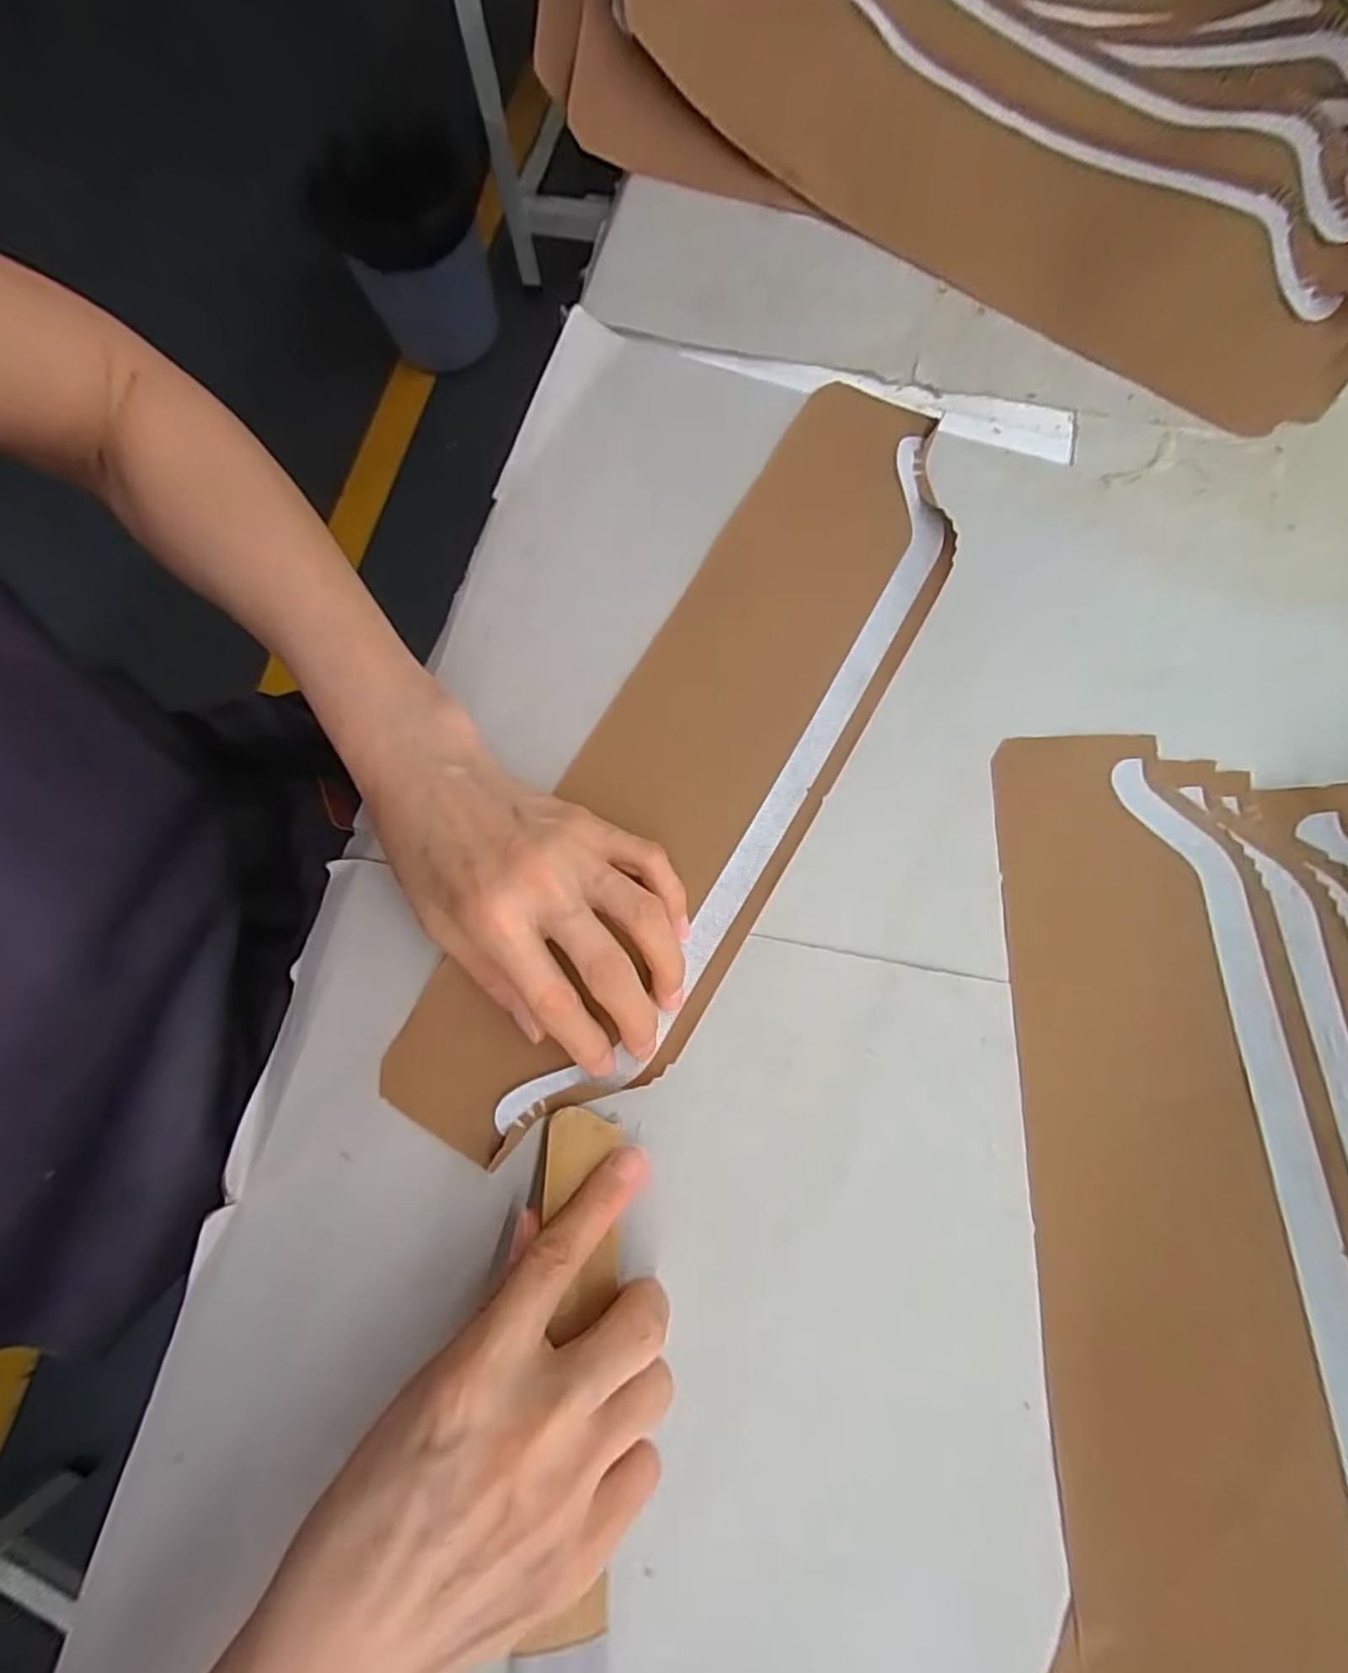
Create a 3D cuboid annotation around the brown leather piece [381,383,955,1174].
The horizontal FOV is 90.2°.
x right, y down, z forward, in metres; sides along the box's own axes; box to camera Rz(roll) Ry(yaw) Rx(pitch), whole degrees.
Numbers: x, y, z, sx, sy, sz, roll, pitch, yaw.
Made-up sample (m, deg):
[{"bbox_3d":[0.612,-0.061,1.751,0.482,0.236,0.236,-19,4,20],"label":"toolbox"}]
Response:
[{"bbox_3d":[0.020,-0.043,0.310,0.106,0.008,0.397,29,79,8],"label":"brown leather piece"}]

